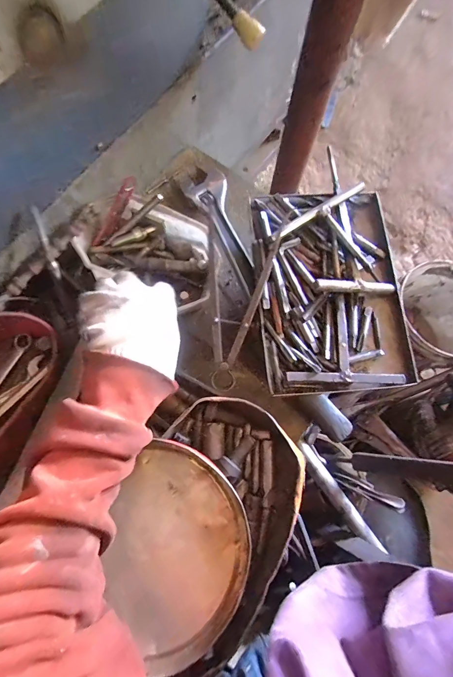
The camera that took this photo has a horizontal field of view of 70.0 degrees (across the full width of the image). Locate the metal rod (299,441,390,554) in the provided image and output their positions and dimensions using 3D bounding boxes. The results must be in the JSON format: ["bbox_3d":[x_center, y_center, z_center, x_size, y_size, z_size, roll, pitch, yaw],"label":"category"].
[{"bbox_3d":[0.168,0.239,0.489,0.025,0.022,0.185,-33,76,-8],"label":"metal rod"}]

